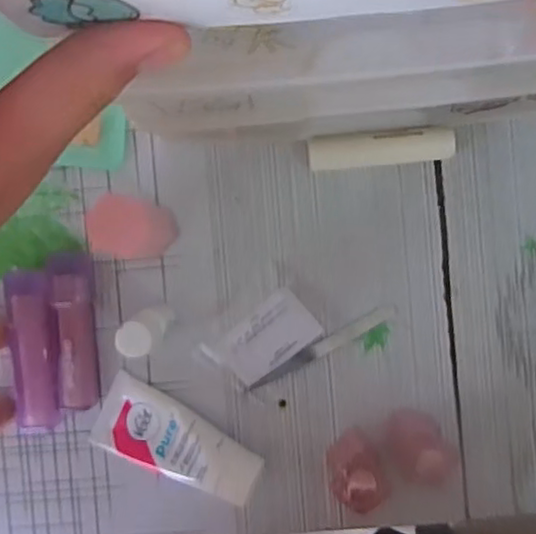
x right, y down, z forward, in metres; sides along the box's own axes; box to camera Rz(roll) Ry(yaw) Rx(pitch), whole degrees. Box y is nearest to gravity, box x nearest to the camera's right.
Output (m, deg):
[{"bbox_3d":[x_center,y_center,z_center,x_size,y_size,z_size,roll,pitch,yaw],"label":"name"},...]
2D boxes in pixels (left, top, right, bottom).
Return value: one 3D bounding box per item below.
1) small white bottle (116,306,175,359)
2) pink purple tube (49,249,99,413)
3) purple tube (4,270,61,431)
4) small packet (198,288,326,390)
[{"bbox_3d":[-0.062,0.032,0.352,0.018,0.066,0.016,-36,91,4],"label":"small white bottle"},{"bbox_3d":[-0.108,0.035,0.375,0.021,0.021,0.085,-4,93,3],"label":"pink purple tube"},{"bbox_3d":[-0.130,0.046,0.380,0.024,0.018,0.088,-5,93,3],"label":"purple tube"},{"bbox_3d":[-0.003,0.042,0.381,0.061,0.004,0.035,-35,91,4],"label":"small packet"}]

